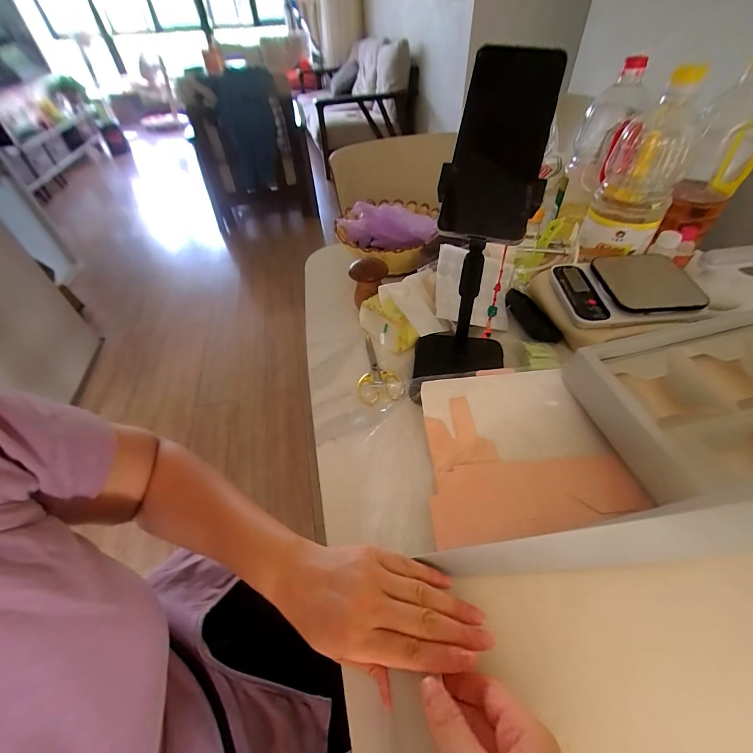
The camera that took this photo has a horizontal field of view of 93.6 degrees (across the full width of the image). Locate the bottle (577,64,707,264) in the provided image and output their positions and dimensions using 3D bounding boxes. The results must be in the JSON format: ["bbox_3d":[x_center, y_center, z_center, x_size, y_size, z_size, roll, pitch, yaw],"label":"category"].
[{"bbox_3d":[0.403,-0.303,0.534,0.113,0.239,0.095,9,48,12],"label":"bottle"}]

